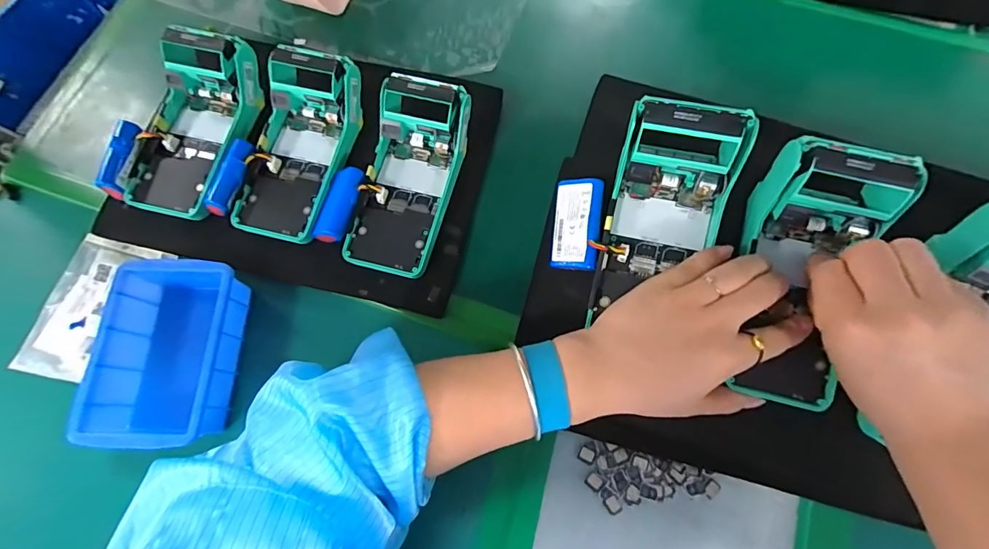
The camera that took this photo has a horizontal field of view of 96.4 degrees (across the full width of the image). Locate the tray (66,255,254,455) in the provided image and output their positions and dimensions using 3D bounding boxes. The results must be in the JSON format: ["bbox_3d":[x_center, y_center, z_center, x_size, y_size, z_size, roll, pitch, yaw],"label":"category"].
[{"bbox_3d":[-0.266,0.063,0.372,0.096,0.059,0.151,3,73,2],"label":"tray"}]

